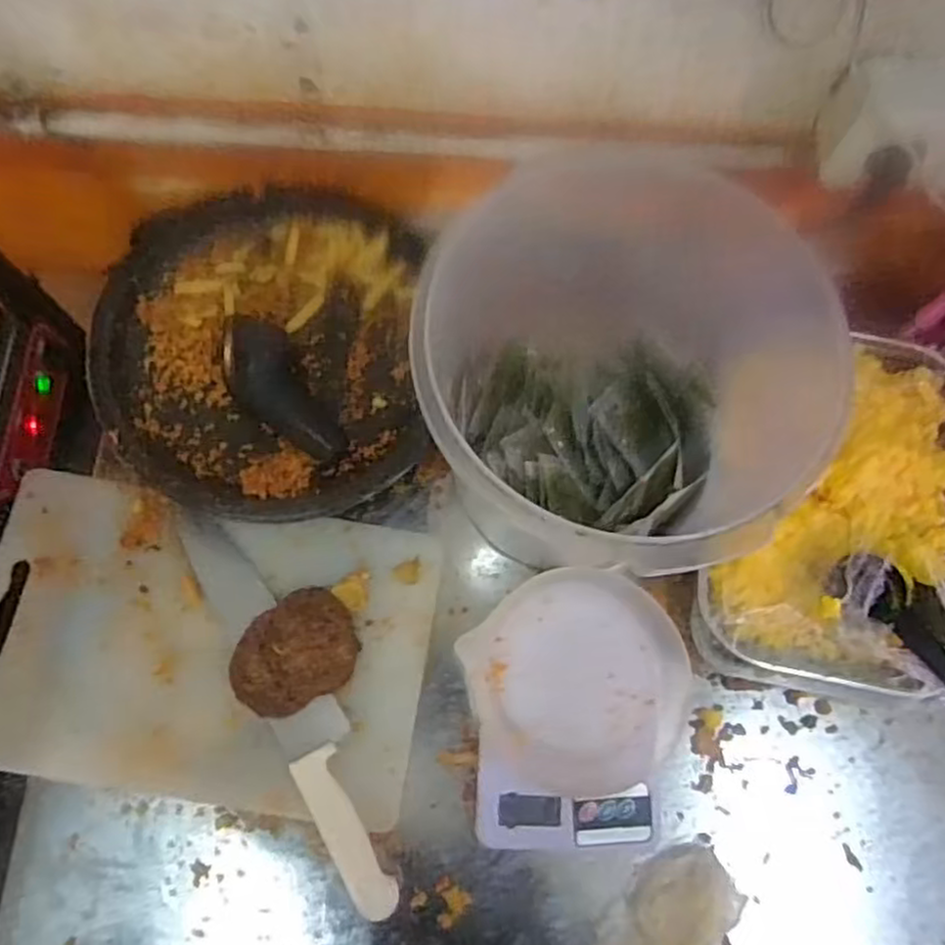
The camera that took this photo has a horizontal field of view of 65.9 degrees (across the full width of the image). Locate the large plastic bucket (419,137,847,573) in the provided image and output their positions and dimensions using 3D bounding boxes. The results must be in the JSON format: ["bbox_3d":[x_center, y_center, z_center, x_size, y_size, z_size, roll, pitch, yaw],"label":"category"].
[{"bbox_3d":[0.080,-0.067,0.506,0.231,0.190,0.253,1,74,-2],"label":"large plastic bucket"}]

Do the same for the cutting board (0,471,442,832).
[{"bbox_3d":[-0.215,0.134,0.574,0.348,0.017,0.224,9,74,1],"label":"cutting board"}]

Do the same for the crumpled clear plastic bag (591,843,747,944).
[{"bbox_3d":[0.144,0.342,0.537,0.083,0.029,0.130,38,76,9],"label":"crumpled clear plastic bag"}]

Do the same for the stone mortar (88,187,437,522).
[{"bbox_3d":[-0.173,-0.104,0.614,0.255,0.059,0.286,-1,74,-2],"label":"stone mortar"}]

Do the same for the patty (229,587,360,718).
[{"bbox_3d":[-0.138,0.139,0.561,0.095,0.032,0.078,-29,77,-10],"label":"patty"}]

